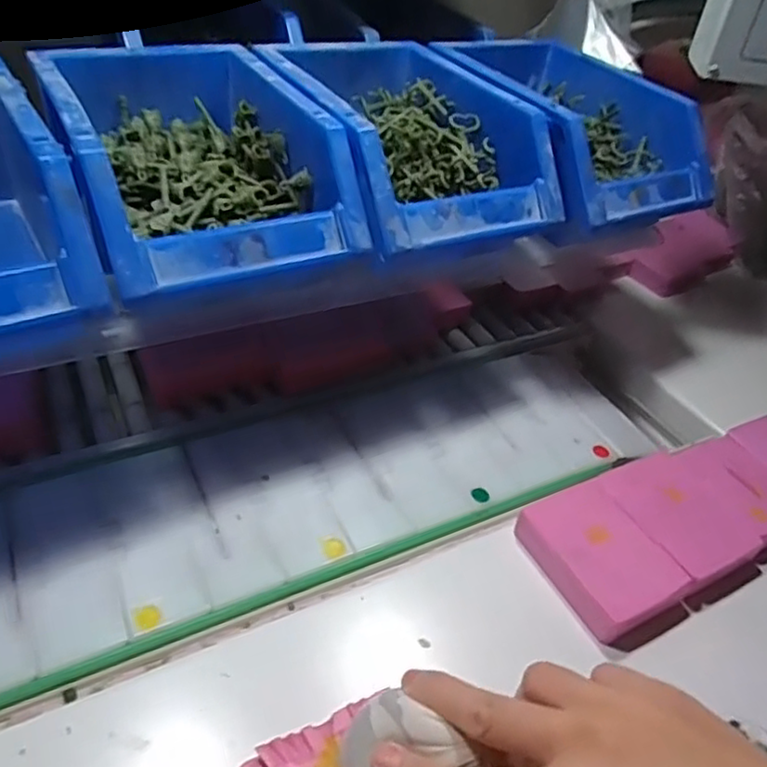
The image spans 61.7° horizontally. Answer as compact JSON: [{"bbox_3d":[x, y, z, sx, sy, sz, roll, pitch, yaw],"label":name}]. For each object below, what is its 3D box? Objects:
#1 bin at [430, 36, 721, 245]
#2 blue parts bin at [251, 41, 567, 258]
[{"bbox_3d":[0.123,-0.171,0.449,0.126,0.084,0.180,-20,47,-28],"label":"bin"},{"bbox_3d":[0.011,-0.151,0.385,0.123,0.064,0.166,-19,46,-27],"label":"blue parts bin"}]

